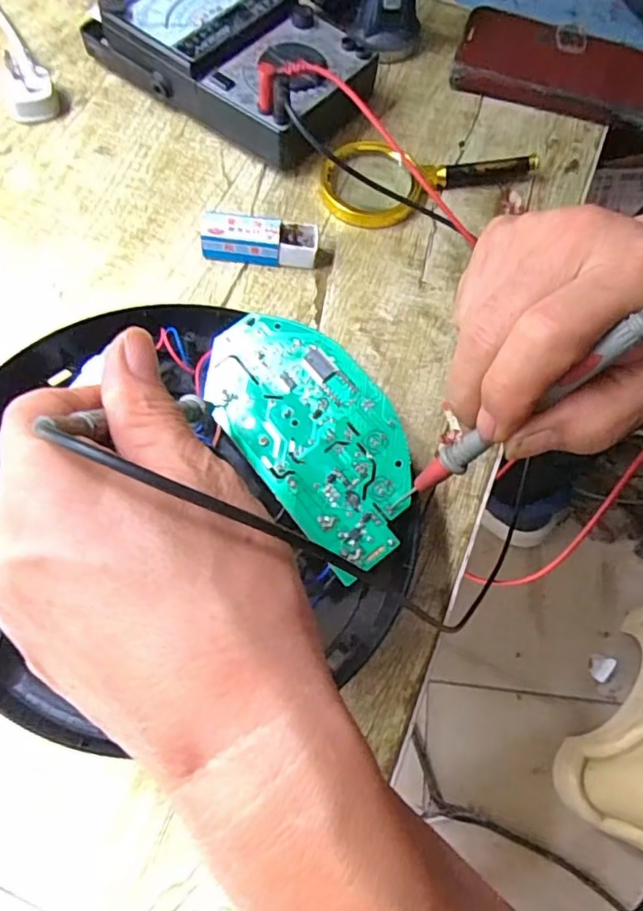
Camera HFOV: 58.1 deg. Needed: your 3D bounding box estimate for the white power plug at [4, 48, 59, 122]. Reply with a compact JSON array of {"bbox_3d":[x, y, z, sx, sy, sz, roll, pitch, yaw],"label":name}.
[{"bbox_3d":[-0.205,-0.258,0.404,0.033,0.027,0.040,-22,71,-10],"label":"white power plug"}]

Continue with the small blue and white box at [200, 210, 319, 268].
[{"bbox_3d":[-0.039,-0.137,0.371,0.071,0.022,0.022,5,69,0],"label":"small blue and white box"}]

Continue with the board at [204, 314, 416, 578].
[{"bbox_3d":[-0.003,-0.016,0.292,0.070,0.013,0.141,-35,74,-14],"label":"board"}]

